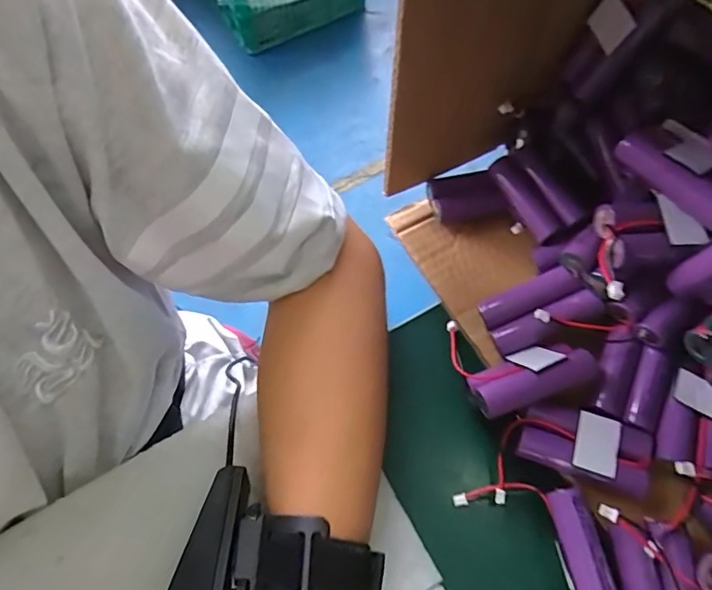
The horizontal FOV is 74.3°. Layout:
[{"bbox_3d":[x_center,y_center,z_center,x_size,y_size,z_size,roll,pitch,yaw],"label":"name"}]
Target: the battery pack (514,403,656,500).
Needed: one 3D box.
[{"bbox_3d":[0.125,0.084,0.262,0.064,0.020,0.036,19,67,12],"label":"battery pack"}]

